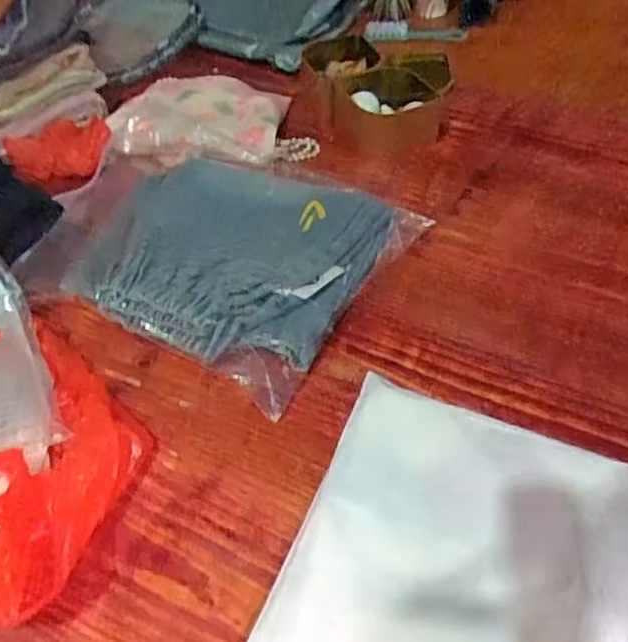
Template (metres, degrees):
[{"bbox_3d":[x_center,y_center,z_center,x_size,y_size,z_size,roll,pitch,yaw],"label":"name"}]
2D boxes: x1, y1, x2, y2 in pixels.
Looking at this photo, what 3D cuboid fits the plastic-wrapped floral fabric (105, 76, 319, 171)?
[{"bbox_3d":[-0.117,-0.250,0.779,0.247,0.040,0.178,13,52,11],"label":"plastic-wrapped floral fabric"}]

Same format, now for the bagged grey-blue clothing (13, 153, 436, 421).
[{"bbox_3d":[-0.110,-0.088,0.632,0.360,0.047,0.274,22,54,17],"label":"bagged grey-blue clothing"}]

